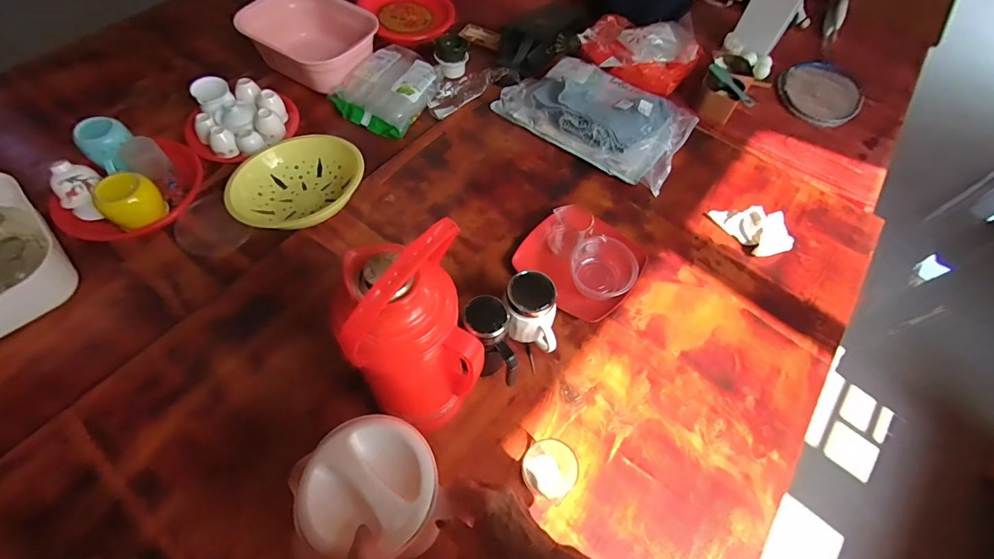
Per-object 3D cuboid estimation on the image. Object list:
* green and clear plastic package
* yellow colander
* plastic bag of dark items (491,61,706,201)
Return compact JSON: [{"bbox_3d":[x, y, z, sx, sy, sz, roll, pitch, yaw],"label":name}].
[{"bbox_3d":[-0.246,-0.449,1.012,0.211,0.058,0.234,30,63,14],"label":"green and clear plastic package"},{"bbox_3d":[-0.383,-0.198,0.859,0.240,0.061,0.215,-2,60,-4],"label":"yellow colander"},{"bbox_3d":[0.223,-0.390,0.997,0.426,0.066,0.282,28,63,13],"label":"plastic bag of dark items"}]

